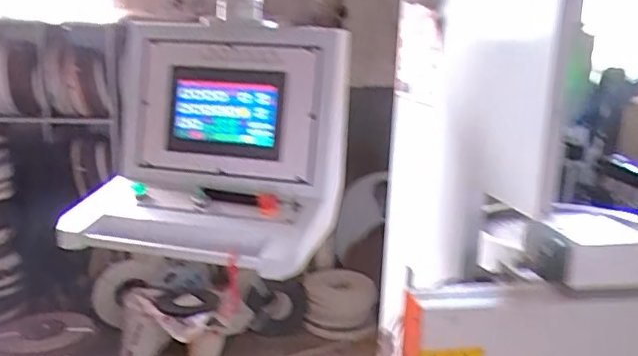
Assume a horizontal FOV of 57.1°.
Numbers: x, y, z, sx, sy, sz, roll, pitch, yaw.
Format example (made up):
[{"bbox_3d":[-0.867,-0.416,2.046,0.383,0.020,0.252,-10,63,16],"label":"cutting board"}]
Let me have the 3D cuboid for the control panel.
[{"bbox_3d":[-0.222,-0.088,1.177,0.489,0.417,0.317,4,13,9],"label":"control panel"}]

